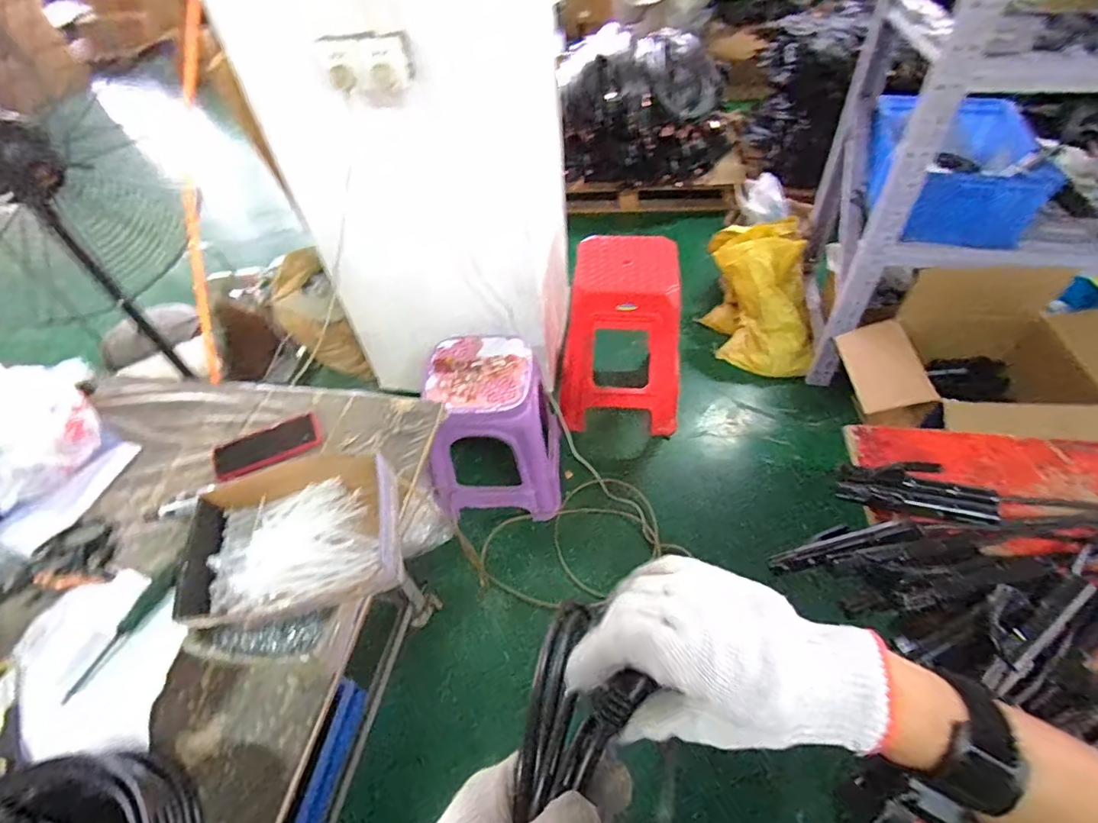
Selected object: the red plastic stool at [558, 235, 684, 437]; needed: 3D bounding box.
[{"bbox_3d":[0.235,-0.231,1.739,0.394,0.554,0.316,-2,49,3],"label":"red plastic stool"}]

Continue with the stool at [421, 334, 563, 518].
[{"bbox_3d":[-0.154,0.063,1.555,0.349,0.459,0.340,-1,49,4],"label":"stool"}]

